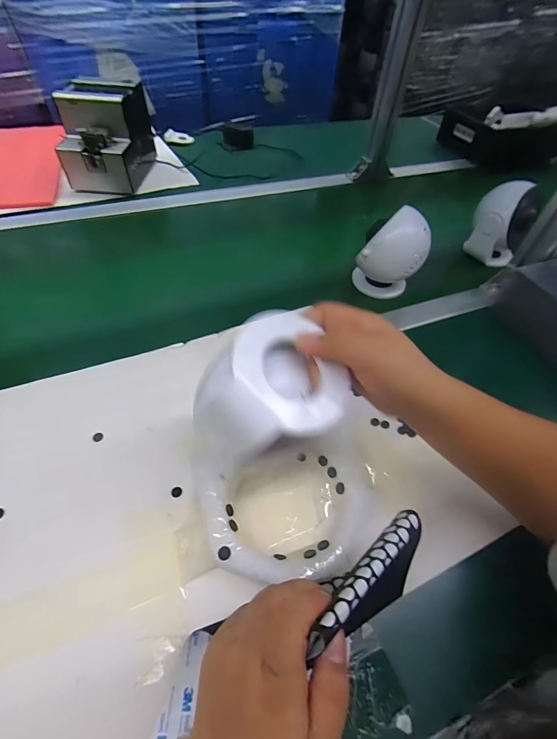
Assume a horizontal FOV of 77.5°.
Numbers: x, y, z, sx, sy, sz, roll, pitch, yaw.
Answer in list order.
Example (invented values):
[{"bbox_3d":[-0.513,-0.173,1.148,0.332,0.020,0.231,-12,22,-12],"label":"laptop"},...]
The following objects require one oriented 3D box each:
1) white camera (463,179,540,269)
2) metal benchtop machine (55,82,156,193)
[{"bbox_3d":[0.395,-0.250,0.603,0.083,0.140,0.086,-10,38,-13],"label":"white camera"},{"bbox_3d":[-0.345,-0.470,0.702,0.126,0.148,0.187,6,51,0],"label":"metal benchtop machine"}]

